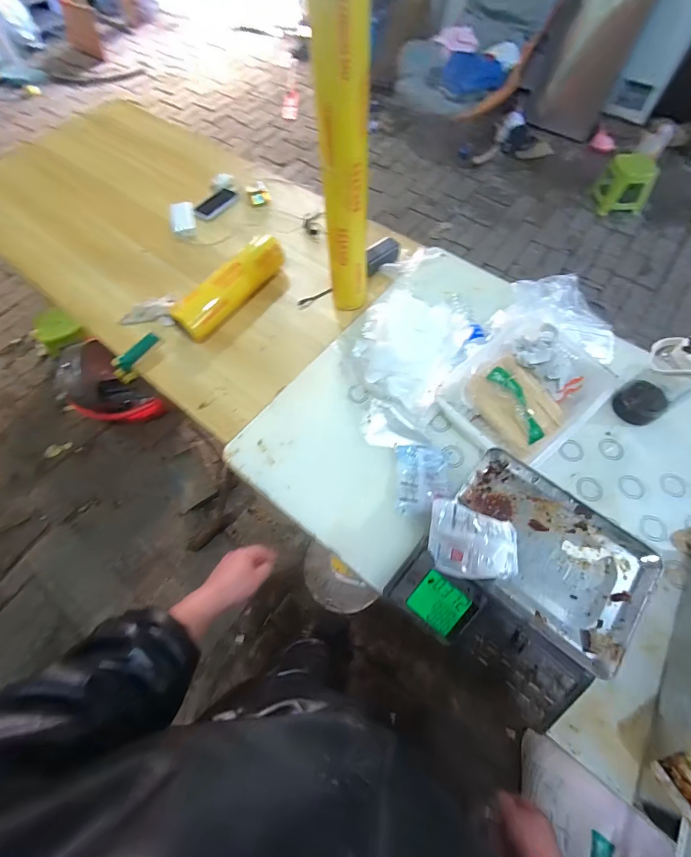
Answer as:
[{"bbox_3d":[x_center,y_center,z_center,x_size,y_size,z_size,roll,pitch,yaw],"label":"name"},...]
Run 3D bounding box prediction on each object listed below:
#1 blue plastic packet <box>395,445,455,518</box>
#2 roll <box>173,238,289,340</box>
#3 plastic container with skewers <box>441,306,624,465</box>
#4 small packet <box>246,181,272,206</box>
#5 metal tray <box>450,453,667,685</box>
[{"bbox_3d":[0.169,0.112,0.819,0.111,0.022,0.160,4,64,3],"label":"blue plastic packet"},{"bbox_3d":[-0.318,-0.400,1.051,0.082,0.099,0.374,33,69,16],"label":"roll"},{"bbox_3d":[0.408,-0.086,0.863,0.283,0.088,0.359,37,70,18],"label":"plastic container with skewers"},{"bbox_3d":[-0.292,-0.790,1.270,0.063,0.029,0.082,-20,65,-8],"label":"small packet"},{"bbox_3d":[0.347,0.213,0.658,0.334,0.028,0.229,35,71,18],"label":"metal tray"}]

